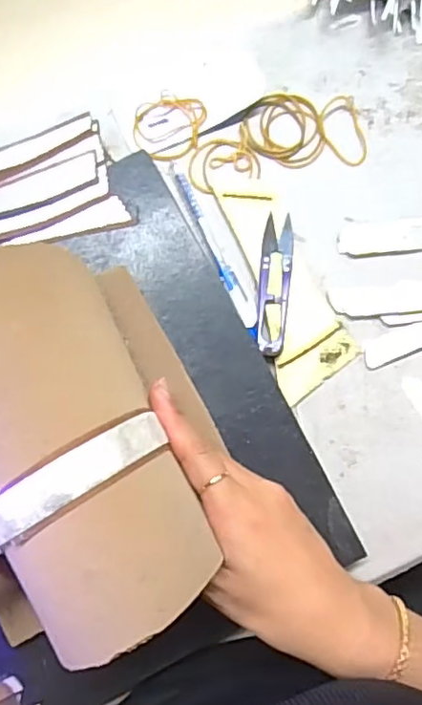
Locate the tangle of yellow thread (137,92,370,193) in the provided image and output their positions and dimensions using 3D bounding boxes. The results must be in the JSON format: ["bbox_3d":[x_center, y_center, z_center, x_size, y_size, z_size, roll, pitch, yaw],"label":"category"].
[{"bbox_3d":[0.029,-0.152,0.426,0.162,0.006,0.066,-4,84,-3],"label":"tangle of yellow thread"}]

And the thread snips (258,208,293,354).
[{"bbox_3d":[0.044,-0.047,0.407,0.020,0.009,0.099,5,84,-2],"label":"thread snips"}]

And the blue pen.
[{"bbox_3d":[0.006,-0.069,0.412,0.013,0.005,0.125,-24,86,-5],"label":"blue pen"}]

